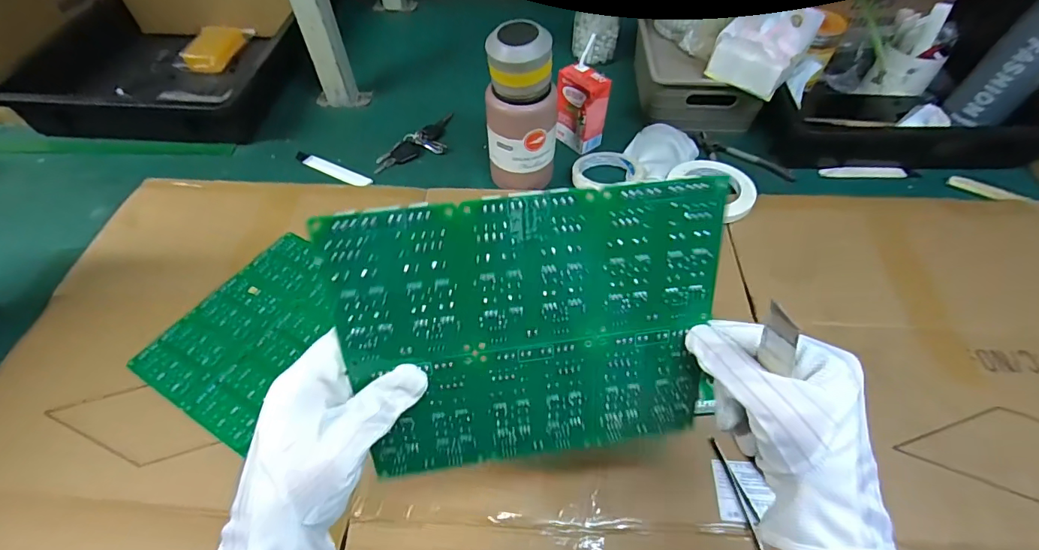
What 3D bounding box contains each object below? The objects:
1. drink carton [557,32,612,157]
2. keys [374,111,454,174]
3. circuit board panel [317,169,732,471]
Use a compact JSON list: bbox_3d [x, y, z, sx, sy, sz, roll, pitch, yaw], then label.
[{"bbox_3d":[0.090,-0.247,0.666,0.051,0.130,0.062,-24,57,-16],"label":"drink carton"},{"bbox_3d":[-0.145,-0.200,0.713,0.064,0.017,0.159,30,59,21],"label":"keys"},{"bbox_3d":[0.009,0.038,0.267,0.203,0.171,0.004,-7,27,-6],"label":"circuit board panel"}]

